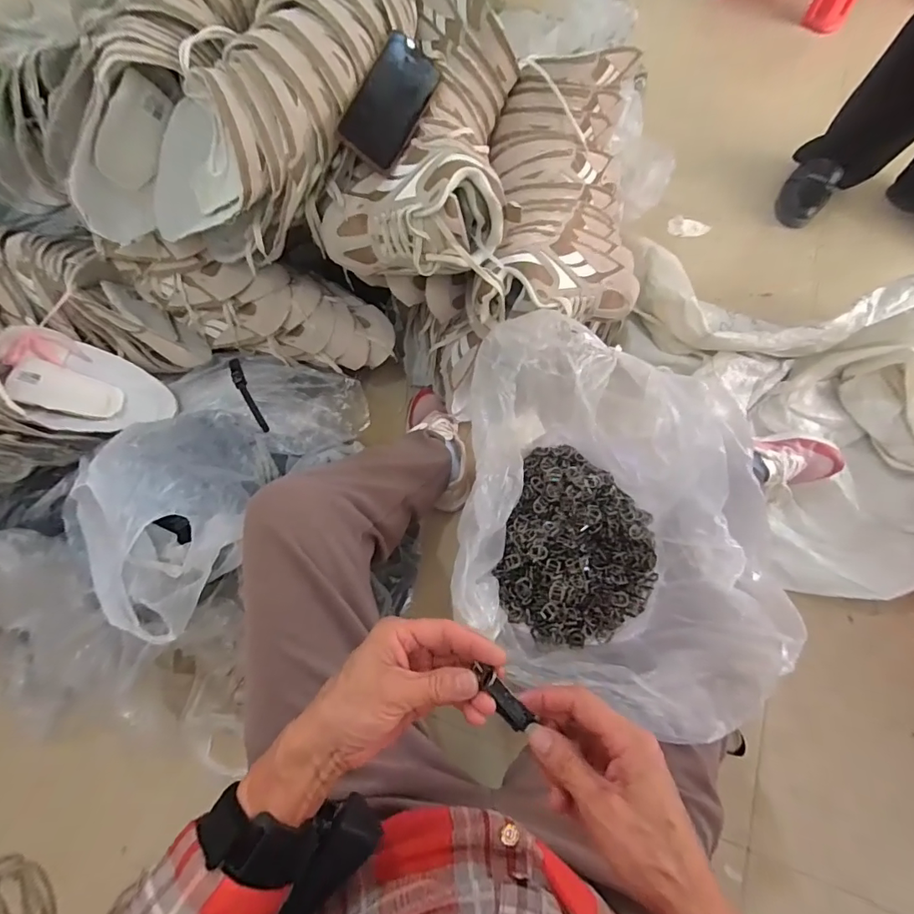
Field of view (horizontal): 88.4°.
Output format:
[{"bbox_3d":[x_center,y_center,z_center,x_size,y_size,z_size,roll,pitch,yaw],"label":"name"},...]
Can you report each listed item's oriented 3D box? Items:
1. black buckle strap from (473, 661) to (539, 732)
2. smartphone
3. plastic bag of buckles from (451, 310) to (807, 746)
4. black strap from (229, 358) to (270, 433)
[{"bbox_3d":[0.029,0.153,0.299,0.015,0.009,0.046,-37,76,-10],"label":"black buckle strap"},{"bbox_3d":[-0.080,-0.439,0.581,0.074,0.009,0.171,30,78,-31],"label":"smartphone"},{"bbox_3d":[0.176,0.058,0.526,0.333,0.154,0.413,5,70,2],"label":"plastic bag of buckles"},{"bbox_3d":[-0.331,-0.099,0.743,0.017,0.026,0.133,-25,71,-9],"label":"black strap"}]

